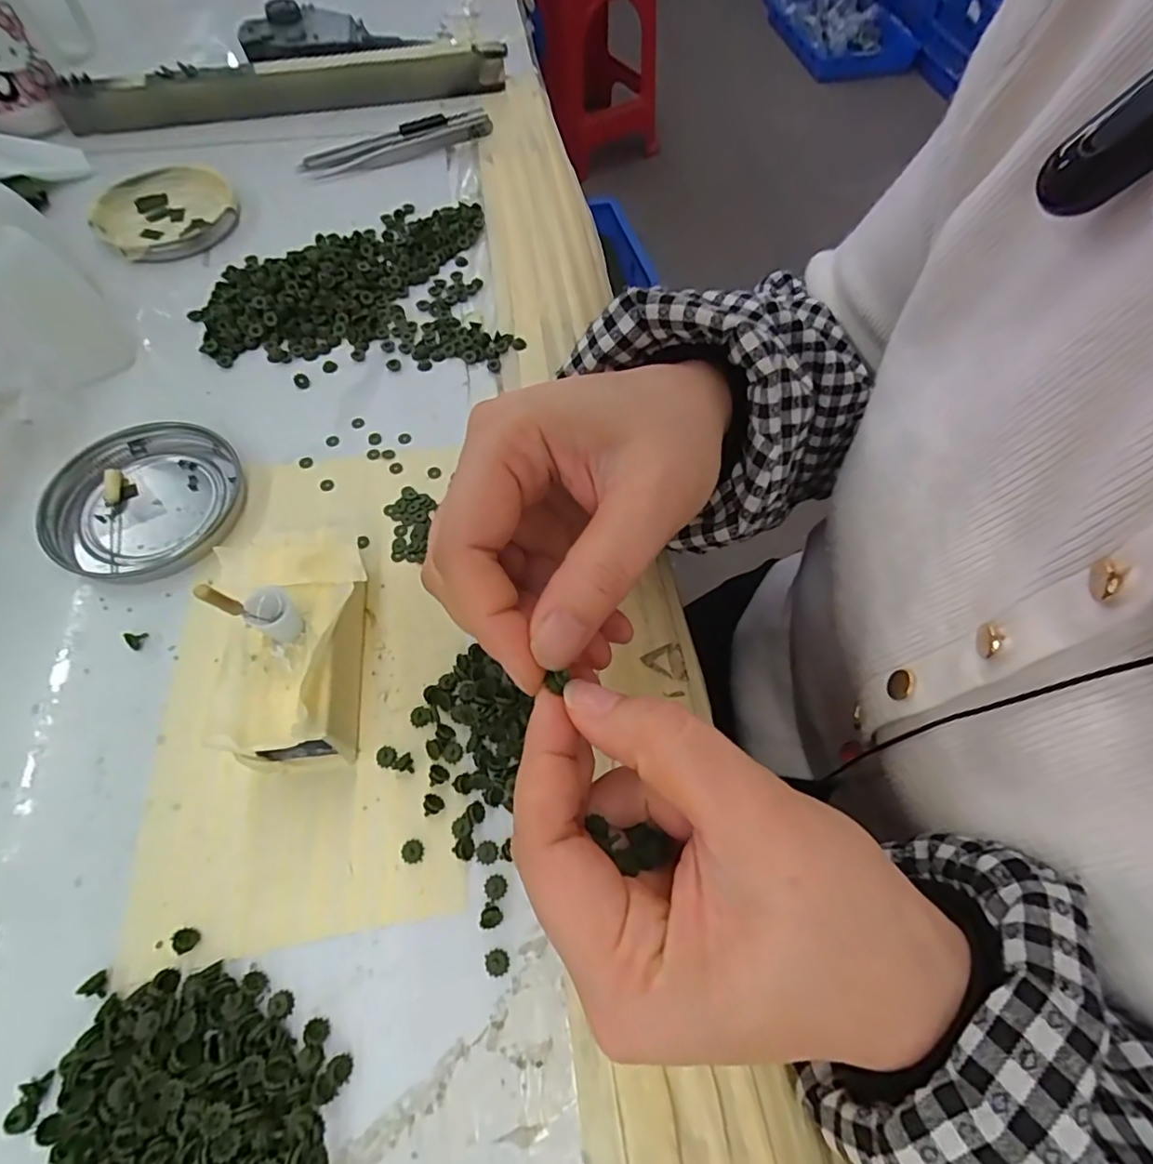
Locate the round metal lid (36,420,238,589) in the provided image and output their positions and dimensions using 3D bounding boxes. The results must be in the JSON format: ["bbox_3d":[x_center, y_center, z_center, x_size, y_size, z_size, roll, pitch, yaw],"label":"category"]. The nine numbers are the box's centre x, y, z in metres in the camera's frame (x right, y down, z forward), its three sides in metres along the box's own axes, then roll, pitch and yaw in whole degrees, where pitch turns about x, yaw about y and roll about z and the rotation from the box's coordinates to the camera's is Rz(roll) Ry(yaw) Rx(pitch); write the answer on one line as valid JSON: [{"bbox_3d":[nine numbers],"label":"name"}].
[{"bbox_3d":[-0.188,-0.036,0.260,0.074,0.009,0.079,1,62,-1],"label":"round metal lid"}]

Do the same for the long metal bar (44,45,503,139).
[{"bbox_3d":[-0.199,-0.349,0.419,0.298,0.026,0.020,-13,63,-8],"label":"long metal bar"}]

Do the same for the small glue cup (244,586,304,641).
[{"bbox_3d":[-0.098,0.011,0.193,0.012,0.016,0.014,38,68,18],"label":"small glue cup"}]

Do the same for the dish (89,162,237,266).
[{"bbox_3d":[-0.251,-0.229,0.363,0.077,0.010,0.092,-19,64,-11],"label":"dish"}]

